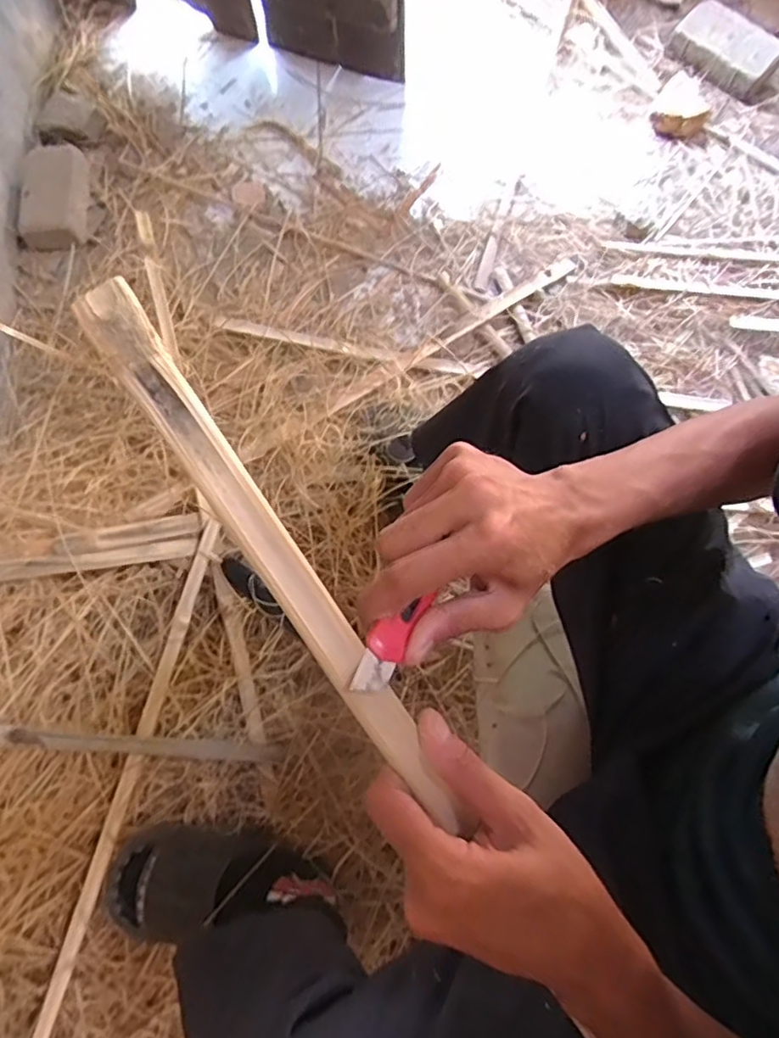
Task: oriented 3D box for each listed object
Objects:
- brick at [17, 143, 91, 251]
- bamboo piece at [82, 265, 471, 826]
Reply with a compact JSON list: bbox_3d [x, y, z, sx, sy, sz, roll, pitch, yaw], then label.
[{"bbox_3d":[-0.660,-0.634,1.186,0.119,0.052,0.220,-7,73,0],"label":"brick"},{"bbox_3d":[-0.046,0.029,0.280,0.022,0.008,0.295,-33,102,-8],"label":"bamboo piece"}]

